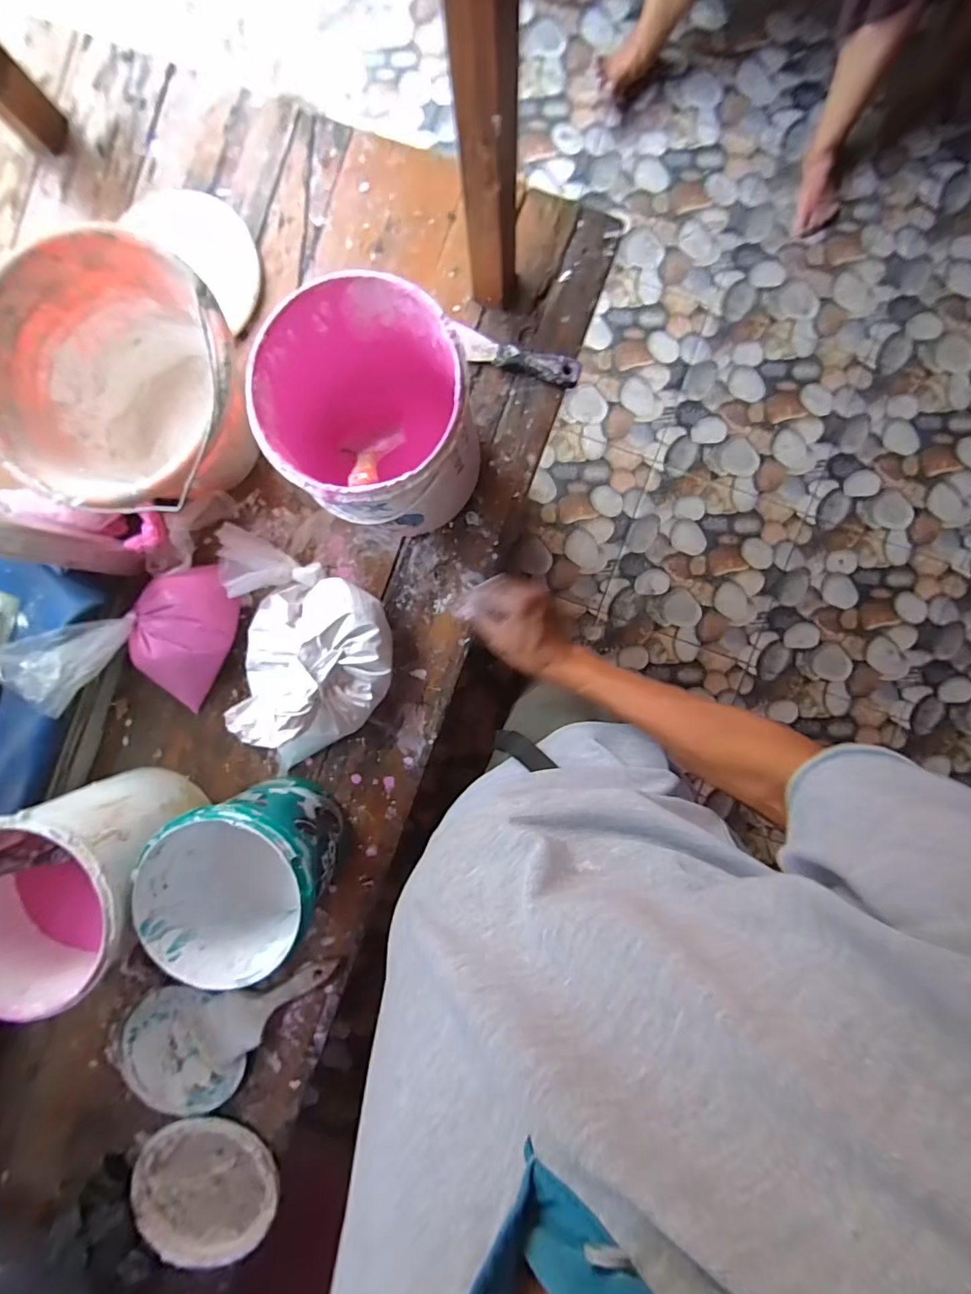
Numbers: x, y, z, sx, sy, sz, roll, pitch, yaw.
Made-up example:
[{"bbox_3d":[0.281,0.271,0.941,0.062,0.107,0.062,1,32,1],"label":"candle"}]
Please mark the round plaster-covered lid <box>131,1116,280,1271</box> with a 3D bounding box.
[{"bbox_3d":[-0.350,0.682,0.653,0.170,0.020,0.176,0,93,1],"label":"round plaster-covered lid"}]

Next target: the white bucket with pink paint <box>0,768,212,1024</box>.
[{"bbox_3d":[-0.416,0.239,0.552,0.174,0.194,0.171,0,93,1],"label":"white bucket with pink paint"}]

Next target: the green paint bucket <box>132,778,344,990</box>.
[{"bbox_3d":[-0.245,0.233,0.558,0.161,0.164,0.163,0,93,1],"label":"green paint bucket"}]

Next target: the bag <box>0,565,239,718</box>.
[{"bbox_3d":[-0.375,0.007,0.571,0.221,0.137,0.137,-32,92,3],"label":"bag"}]

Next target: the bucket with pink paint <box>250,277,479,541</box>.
[{"bbox_3d":[-0.102,-0.218,0.518,0.179,0.197,0.186,0,93,1],"label":"bucket with pink paint"}]

